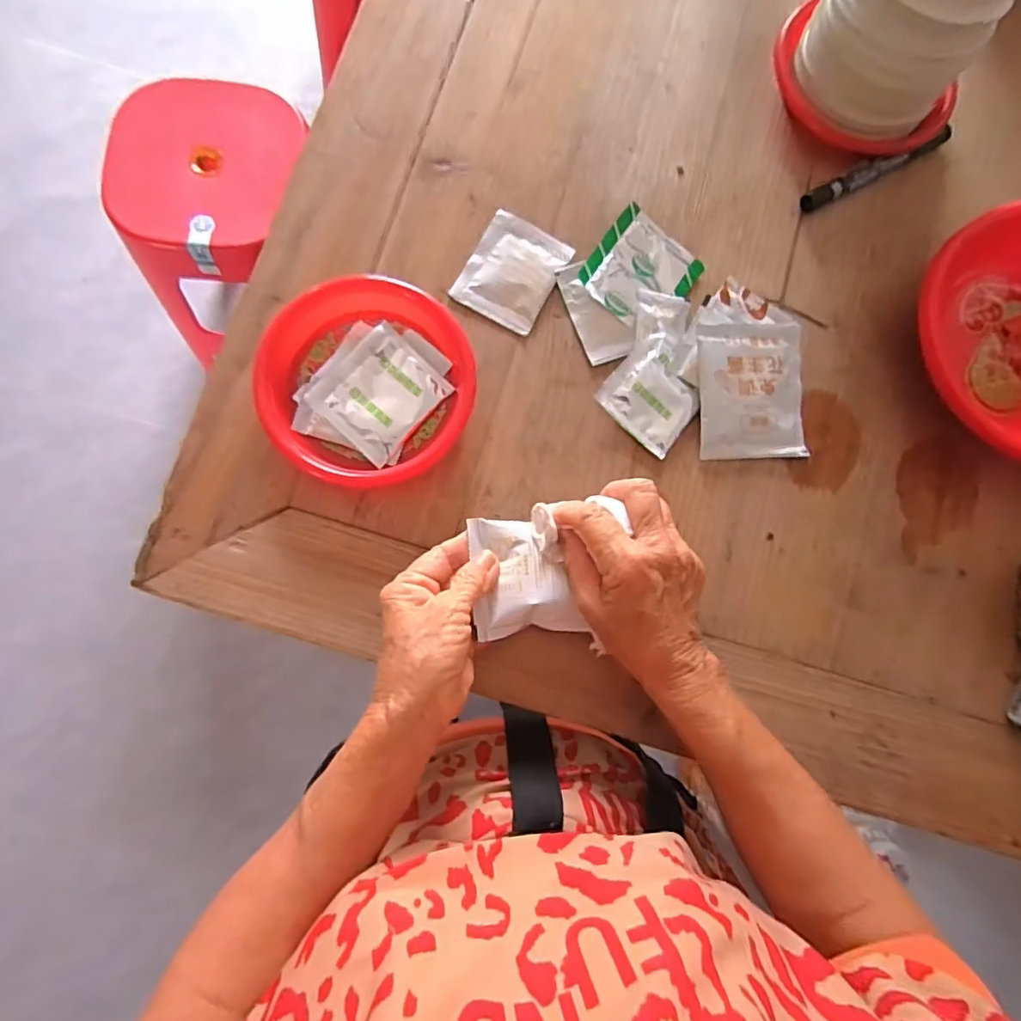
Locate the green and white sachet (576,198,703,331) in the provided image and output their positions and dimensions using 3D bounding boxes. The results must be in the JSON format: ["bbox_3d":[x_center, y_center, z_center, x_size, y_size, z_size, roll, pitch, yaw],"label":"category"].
[{"bbox_3d":[0.095,-0.177,0.415,0.070,0.012,0.080,40,81,3],"label":"green and white sachet"}]

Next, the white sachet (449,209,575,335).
[{"bbox_3d":[0.001,-0.175,0.414,0.064,0.006,0.078,29,81,1],"label":"white sachet"}]

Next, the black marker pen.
[{"bbox_3d":[0.284,-0.262,0.435,0.133,0.015,0.015,-25,84,-7],"label":"black marker pen"}]

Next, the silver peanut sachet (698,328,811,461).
[{"bbox_3d":[0.172,-0.084,0.404,0.077,0.017,0.092,-3,82,-4],"label":"silver peanut sachet"}]

